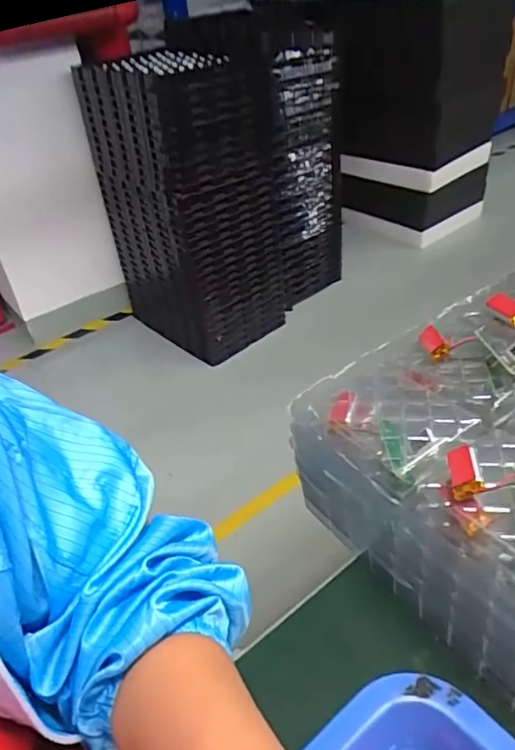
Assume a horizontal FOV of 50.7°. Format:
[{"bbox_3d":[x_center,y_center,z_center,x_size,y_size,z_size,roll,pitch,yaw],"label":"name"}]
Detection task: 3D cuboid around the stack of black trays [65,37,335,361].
[{"bbox_3d":[-0.083,-0.601,1.781,0.701,0.796,0.471,-33,45,-29],"label":"stack of black trays"}]

